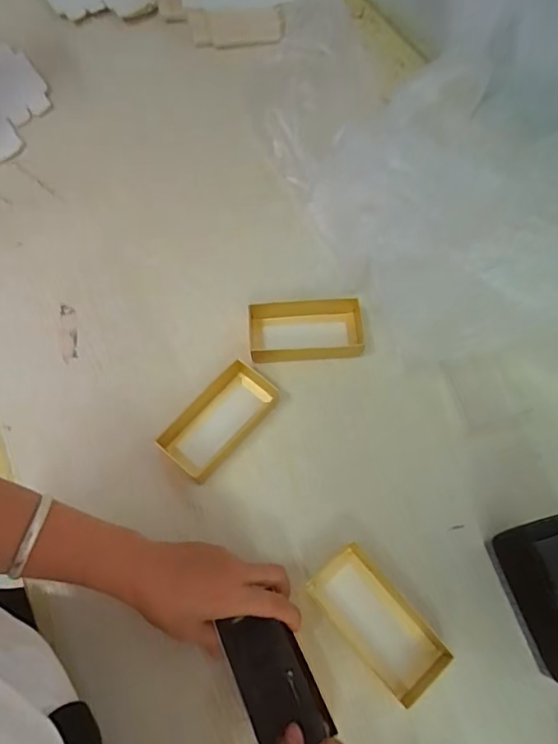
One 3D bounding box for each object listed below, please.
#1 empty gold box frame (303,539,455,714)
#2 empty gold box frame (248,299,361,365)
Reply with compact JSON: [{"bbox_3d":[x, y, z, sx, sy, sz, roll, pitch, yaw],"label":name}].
[{"bbox_3d":[0.081,0.208,0.417,0.058,0.024,0.120,-39,70,-13],"label":"empty gold box frame"},{"bbox_3d":[0.029,-0.042,0.526,0.119,0.027,0.061,-4,66,1],"label":"empty gold box frame"}]

